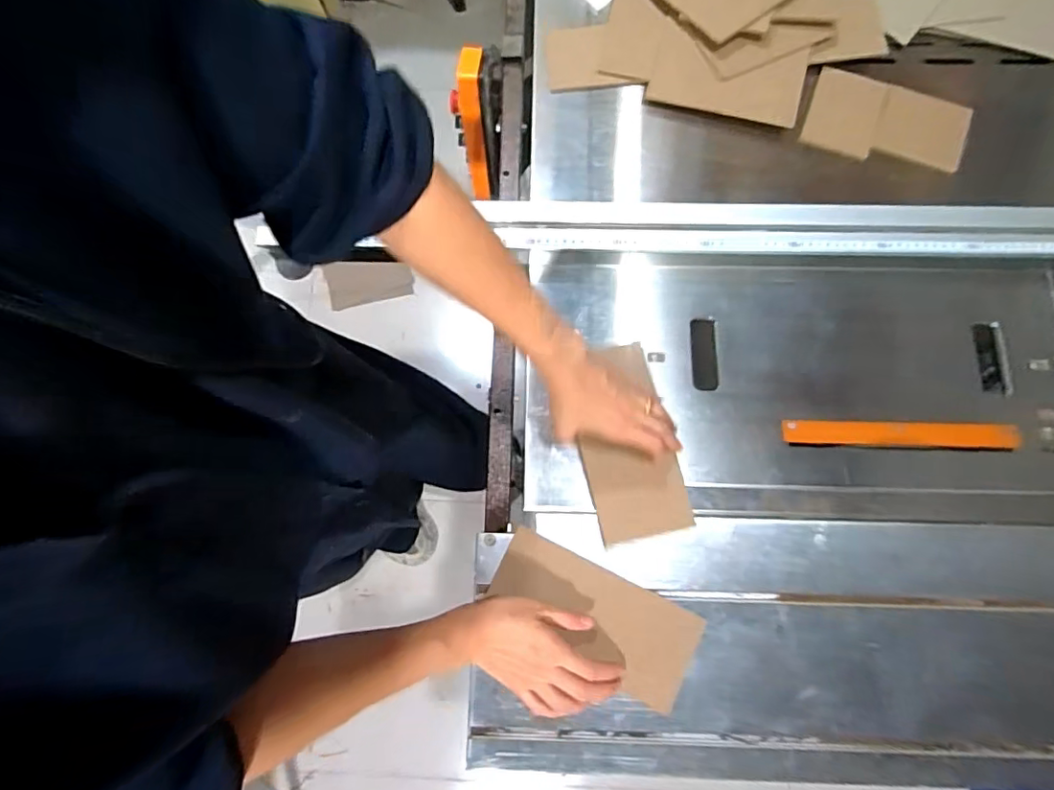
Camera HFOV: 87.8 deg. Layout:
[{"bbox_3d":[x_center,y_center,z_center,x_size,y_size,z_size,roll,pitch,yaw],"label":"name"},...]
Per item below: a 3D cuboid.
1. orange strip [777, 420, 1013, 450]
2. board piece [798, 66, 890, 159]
[{"bbox_3d":[0.423,0.044,0.619,0.261,0.004,0.027,1,77,1],"label":"orange strip"},{"bbox_3d":[0.418,-0.372,0.722,0.090,0.007,0.124,20,78,5],"label":"board piece"}]

